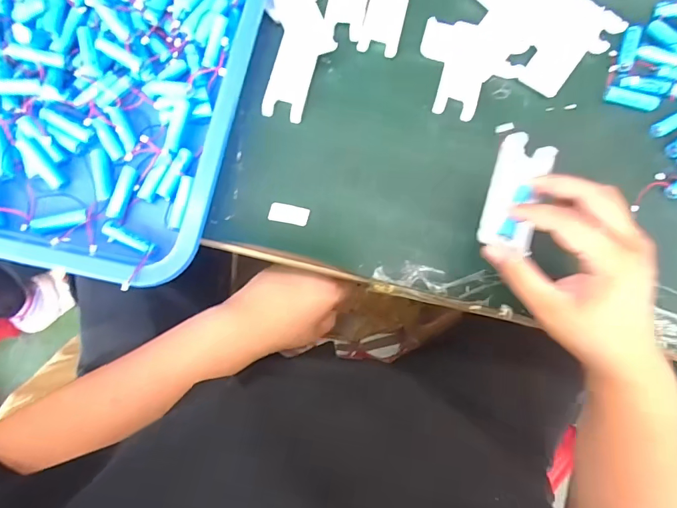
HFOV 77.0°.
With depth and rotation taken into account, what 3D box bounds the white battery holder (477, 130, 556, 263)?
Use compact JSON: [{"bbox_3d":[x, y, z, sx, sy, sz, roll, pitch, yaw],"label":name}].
[{"bbox_3d":[0.151,-0.052,0.359,0.043,0.008,0.105,21,75,4],"label":"white battery holder"}]

